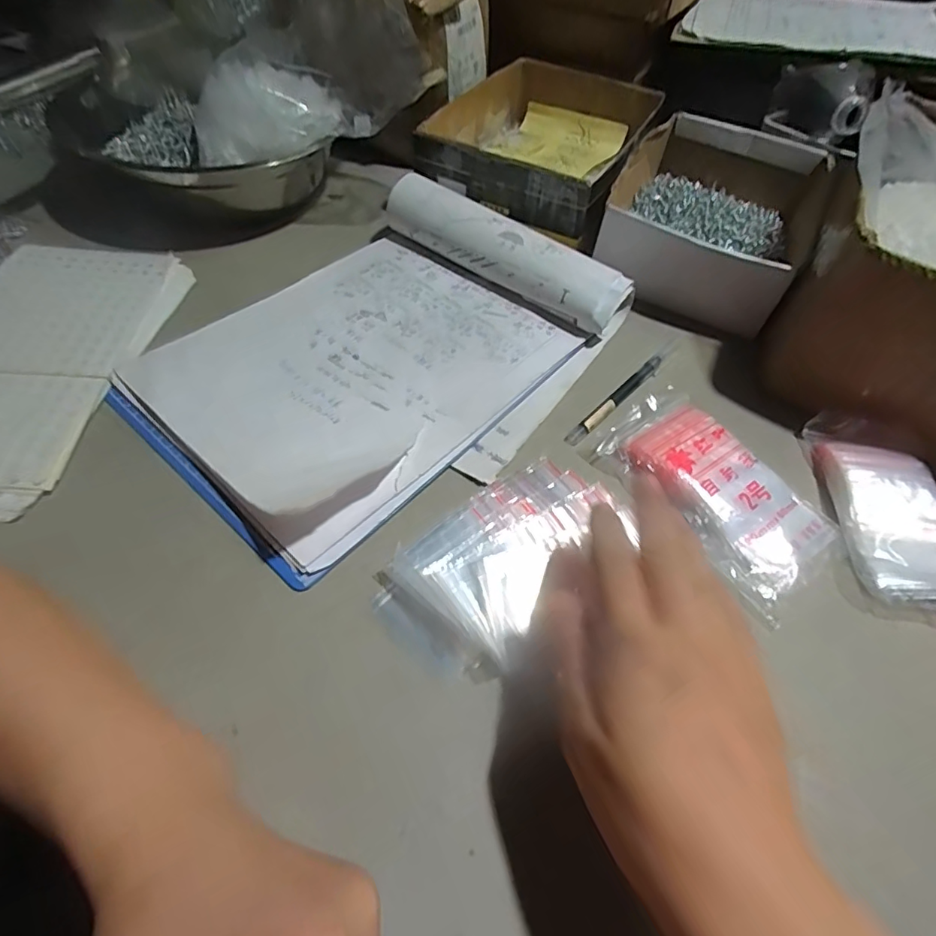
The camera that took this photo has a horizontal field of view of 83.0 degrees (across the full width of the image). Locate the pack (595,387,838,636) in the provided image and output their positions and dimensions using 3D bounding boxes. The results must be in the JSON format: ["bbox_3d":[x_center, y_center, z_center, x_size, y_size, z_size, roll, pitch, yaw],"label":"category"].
[{"bbox_3d":[0.158,0.010,0.339,0.087,0.015,0.148,-30,62,-24],"label":"pack"}]

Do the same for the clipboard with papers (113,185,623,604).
[{"bbox_3d":[-0.061,-0.093,0.387,0.248,0.040,0.323,38,62,20],"label":"clipboard with papers"}]

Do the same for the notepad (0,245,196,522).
[{"bbox_3d":[-0.311,-0.085,0.377,0.142,0.008,0.267,6,53,-1],"label":"notepad"}]

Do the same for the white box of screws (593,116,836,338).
[{"bbox_3d":[0.230,-0.236,0.503,0.175,0.082,0.264,24,55,12],"label":"white box of screws"}]

